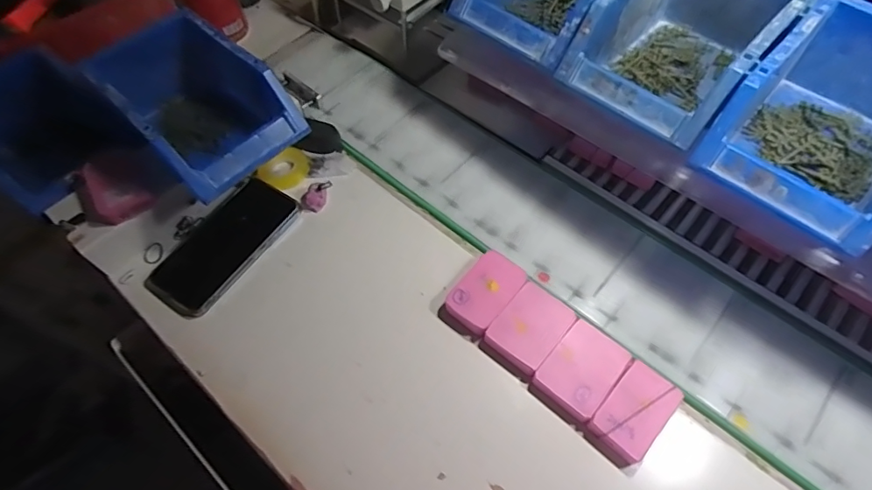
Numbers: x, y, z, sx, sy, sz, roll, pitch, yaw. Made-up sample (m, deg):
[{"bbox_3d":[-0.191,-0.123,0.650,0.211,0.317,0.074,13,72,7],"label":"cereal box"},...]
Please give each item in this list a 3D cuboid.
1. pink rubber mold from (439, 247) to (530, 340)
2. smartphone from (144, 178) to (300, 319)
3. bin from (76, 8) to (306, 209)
[{"bbox_3d":[0.044,0.043,0.452,0.047,0.015,0.079,36,68,20],"label":"pink rubber mold"},{"bbox_3d":[-0.210,-0.002,0.490,0.078,0.011,0.147,28,66,17],"label":"smartphone"},{"bbox_3d":[-0.220,-0.132,0.476,0.117,0.079,0.170,-41,67,-20],"label":"bin"}]

